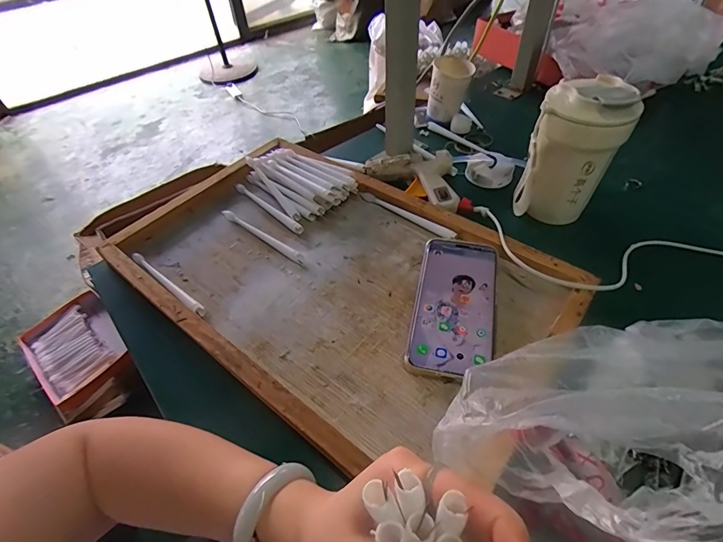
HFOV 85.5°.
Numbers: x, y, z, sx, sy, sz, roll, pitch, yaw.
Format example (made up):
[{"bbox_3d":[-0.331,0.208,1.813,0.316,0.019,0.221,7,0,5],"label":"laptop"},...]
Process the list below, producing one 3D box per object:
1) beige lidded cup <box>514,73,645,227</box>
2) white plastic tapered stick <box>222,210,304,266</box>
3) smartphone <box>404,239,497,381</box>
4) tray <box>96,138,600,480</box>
[{"bbox_3d":[0.238,-0.130,0.441,0.087,0.153,0.075,28,56,26],"label":"beige lidded cup"},{"bbox_3d":[-0.121,-0.046,0.482,0.146,0.010,0.016,31,55,28],"label":"white plastic tapered stick"},{"bbox_3d":[0.094,0.030,0.391,0.075,0.005,0.163,9,51,12],"label":"smartphone"},{"bbox_3d":[-0.038,-0.009,0.430,0.452,0.028,0.294,29,55,27],"label":"tray"}]

